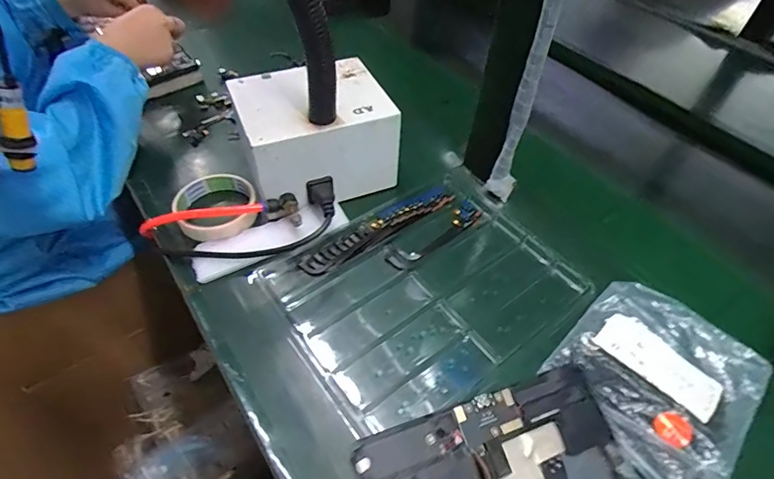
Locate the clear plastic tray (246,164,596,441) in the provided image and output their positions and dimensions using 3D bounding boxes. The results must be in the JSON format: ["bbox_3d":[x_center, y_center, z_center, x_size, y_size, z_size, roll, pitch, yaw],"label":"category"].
[{"bbox_3d":[0.040,0.045,0.442,0.273,0.015,0.212,-29,57,-22],"label":"clear plastic tray"}]

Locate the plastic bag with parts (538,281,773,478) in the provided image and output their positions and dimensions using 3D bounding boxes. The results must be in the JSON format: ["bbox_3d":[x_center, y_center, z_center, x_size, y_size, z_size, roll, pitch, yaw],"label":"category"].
[{"bbox_3d":[0.219,0.119,0.366,0.169,0.022,0.143,-35,59,-30],"label":"plastic bag with parts"}]

